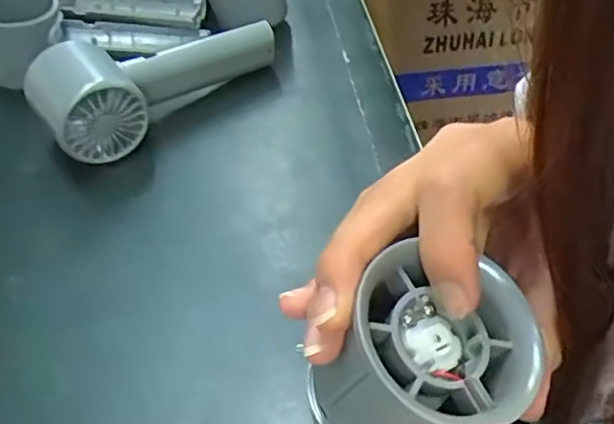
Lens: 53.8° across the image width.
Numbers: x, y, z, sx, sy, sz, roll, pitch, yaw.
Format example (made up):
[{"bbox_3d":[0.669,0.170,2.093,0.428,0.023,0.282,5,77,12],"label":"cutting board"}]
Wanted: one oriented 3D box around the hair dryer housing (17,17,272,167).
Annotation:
[{"bbox_3d":[-0.087,-0.085,0.381,0.157,0.059,0.054,-28,52,-19],"label":"hair dryer housing"}]

